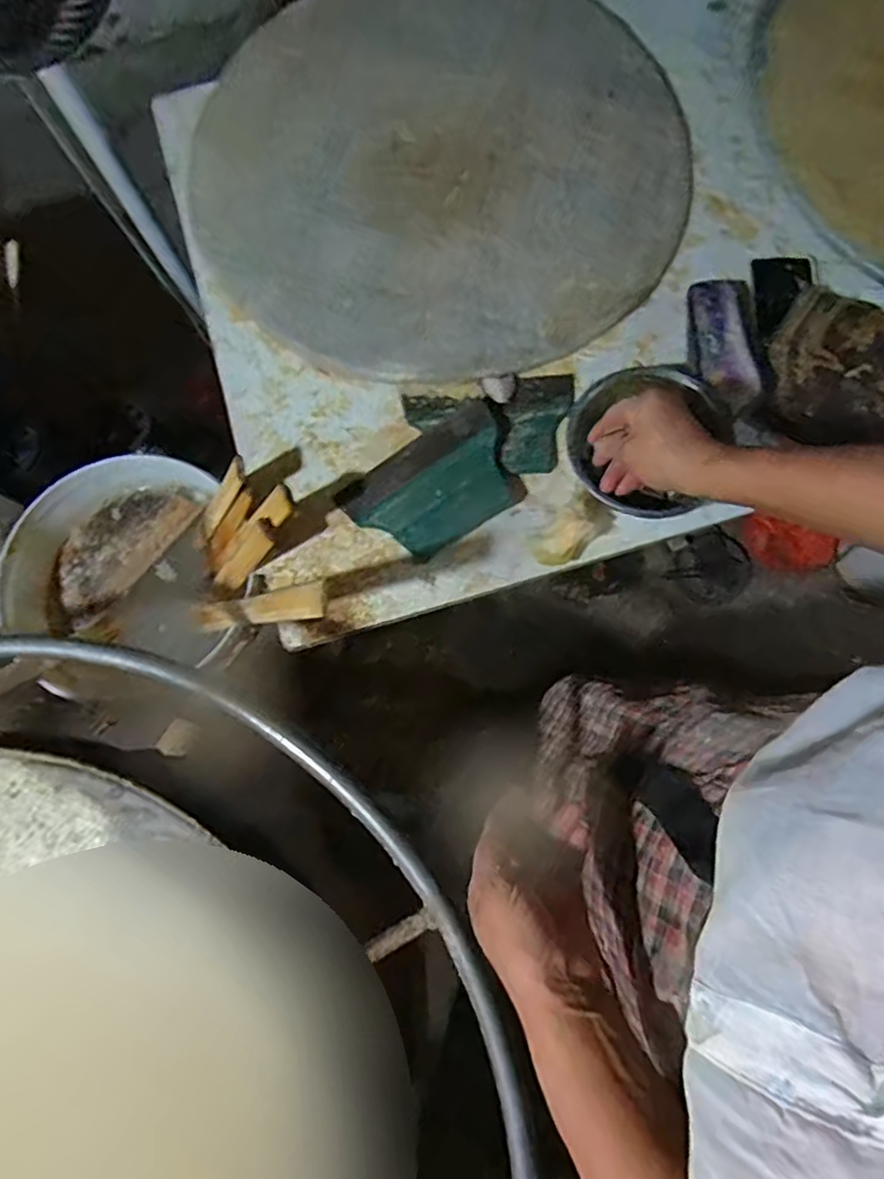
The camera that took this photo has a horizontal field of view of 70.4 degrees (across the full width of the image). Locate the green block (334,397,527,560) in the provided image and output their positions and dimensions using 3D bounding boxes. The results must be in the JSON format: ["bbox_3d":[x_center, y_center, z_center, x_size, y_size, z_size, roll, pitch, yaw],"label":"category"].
[{"bbox_3d":[-0.004,-0.117,0.691,0.192,0.024,0.128,-36,76,-5],"label":"green block"}]

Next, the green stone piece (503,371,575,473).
[{"bbox_3d":[0.109,-0.195,0.721,0.067,0.019,0.134,12,77,7],"label":"green stone piece"}]

